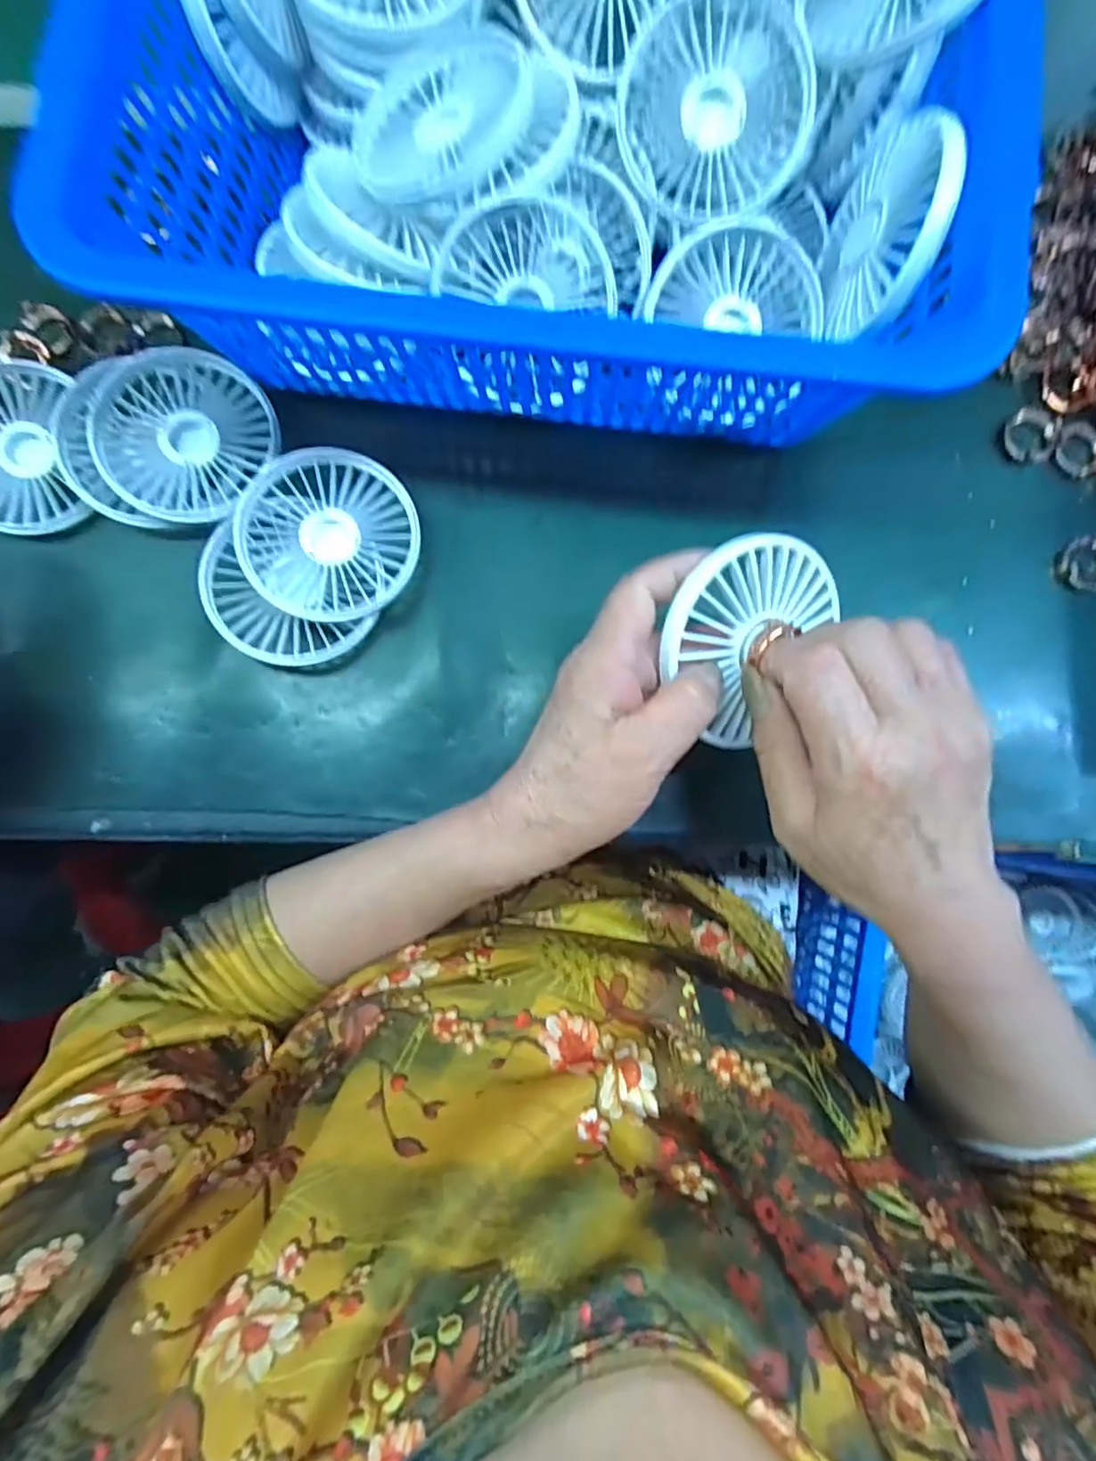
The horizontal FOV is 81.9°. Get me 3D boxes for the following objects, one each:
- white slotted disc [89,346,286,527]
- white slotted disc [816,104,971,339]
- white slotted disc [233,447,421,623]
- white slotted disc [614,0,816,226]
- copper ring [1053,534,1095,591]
[{"bbox_3d":[-0.190,-0.155,0.326,0.087,0.016,0.084,0,83,1],"label":"white slotted disc"},{"bbox_3d":[0.148,-0.222,0.281,0.007,0.076,0.068,1,54,-19],"label":"white slotted disc"},{"bbox_3d":[-0.112,-0.103,0.327,0.086,0.014,0.090,1,84,-8],"label":"white slotted disc"},{"bbox_3d":[0.077,-0.292,0.293,0.086,0.009,0.091,1,109,3],"label":"white slotted disc"},{"bbox_3d":[0.285,-0.087,0.334,0.029,0.008,0.029,-20,83,-1],"label":"copper ring"}]

